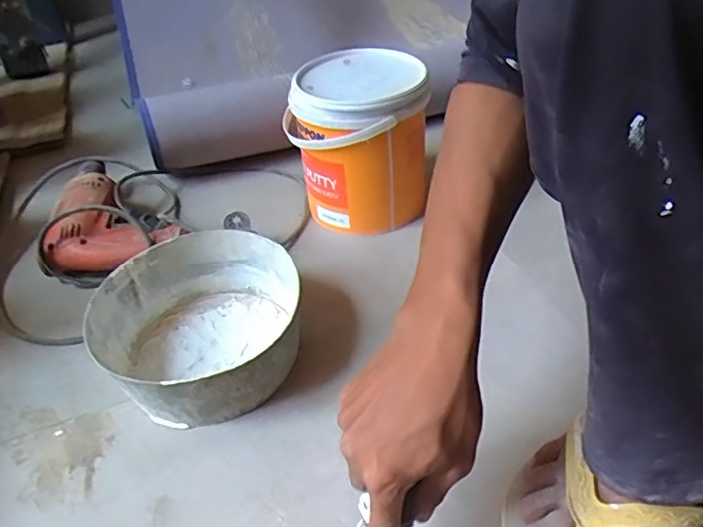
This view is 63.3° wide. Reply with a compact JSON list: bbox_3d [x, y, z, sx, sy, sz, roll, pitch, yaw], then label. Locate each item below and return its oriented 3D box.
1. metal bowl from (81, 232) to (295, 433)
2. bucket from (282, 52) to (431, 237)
[{"bbox_3d":[-0.132,0.057,0.529,0.176,0.076,0.170,-3,40,2],"label":"metal bowl"},{"bbox_3d":[0.006,-0.143,0.688,0.155,0.177,0.148,-5,40,0],"label":"bucket"}]

